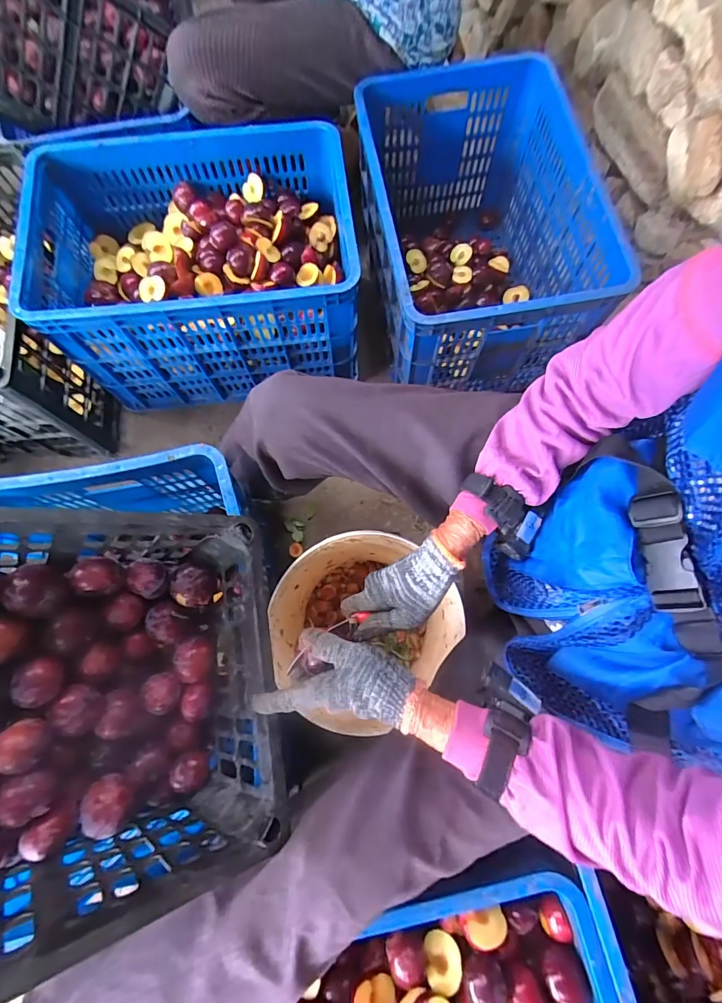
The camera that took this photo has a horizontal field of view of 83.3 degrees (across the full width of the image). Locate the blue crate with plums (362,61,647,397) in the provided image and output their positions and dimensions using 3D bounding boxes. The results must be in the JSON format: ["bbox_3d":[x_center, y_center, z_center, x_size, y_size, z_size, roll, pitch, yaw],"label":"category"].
[{"bbox_3d":[0.206,-0.531,0.814,0.375,0.290,0.593,-8,75,-4],"label":"blue crate with plums"}]

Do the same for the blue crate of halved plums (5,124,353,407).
[{"bbox_3d":[-0.293,-0.445,0.799,0.533,0.285,0.388,-7,75,-3],"label":"blue crate of halved plums"}]

